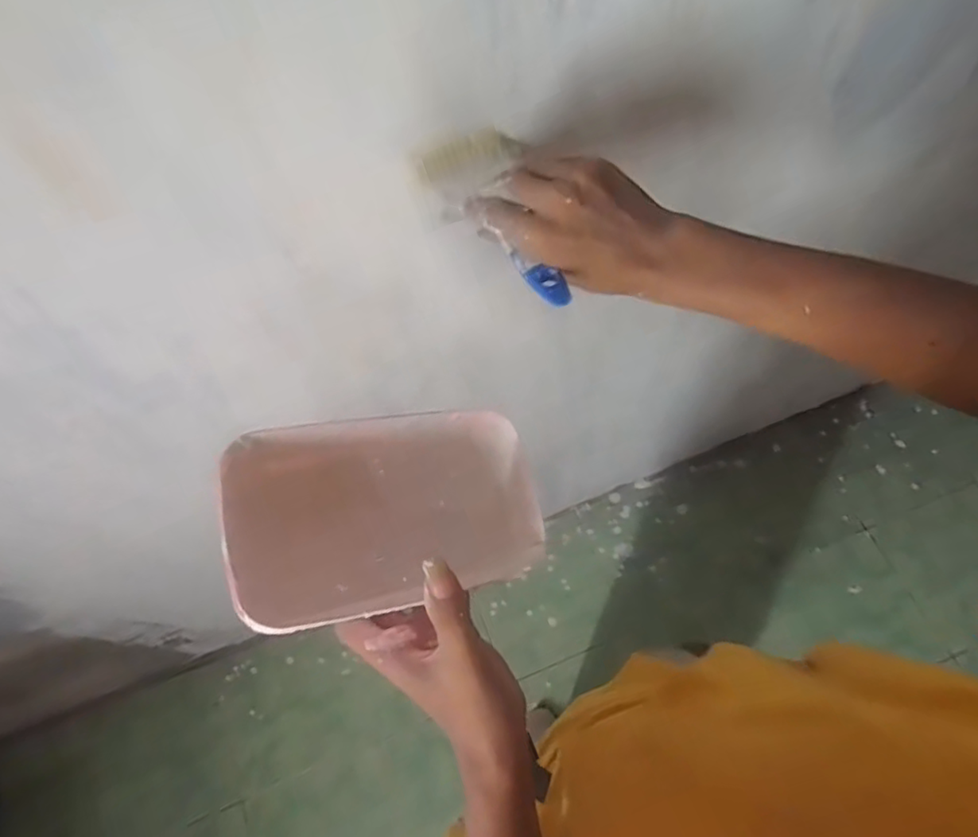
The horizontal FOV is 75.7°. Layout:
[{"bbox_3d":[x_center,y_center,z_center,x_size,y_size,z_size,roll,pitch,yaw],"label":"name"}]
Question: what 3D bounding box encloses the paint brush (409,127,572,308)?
[{"bbox_3d":[0.012,-0.144,0.449,0.088,0.029,0.178,-20,59,-7],"label":"paint brush"}]

